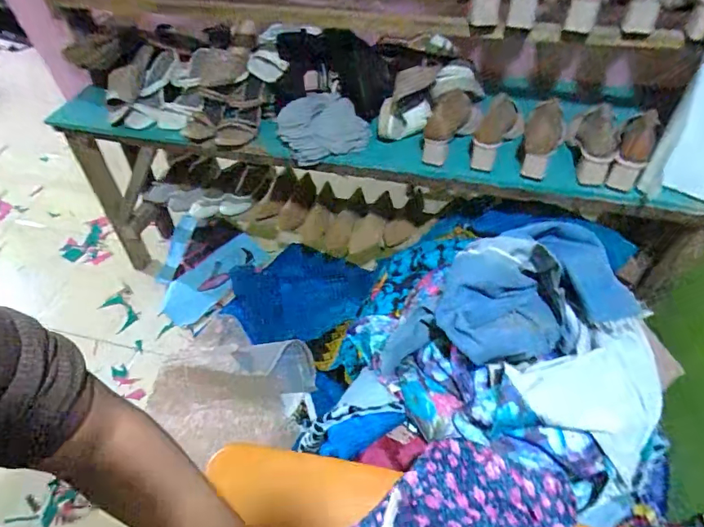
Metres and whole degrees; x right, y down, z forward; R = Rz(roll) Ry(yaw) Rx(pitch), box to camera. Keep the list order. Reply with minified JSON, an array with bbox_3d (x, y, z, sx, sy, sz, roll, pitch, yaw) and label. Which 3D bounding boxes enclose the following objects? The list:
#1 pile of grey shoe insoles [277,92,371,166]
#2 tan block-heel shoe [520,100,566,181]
[{"bbox_3d":[-0.067,-0.309,1.036,0.196,0.070,0.164,-9,50,-4],"label":"pile of grey shoe insoles"},{"bbox_3d":[0.383,-0.250,0.938,0.073,0.073,0.159,14,73,14],"label":"tan block-heel shoe"}]

